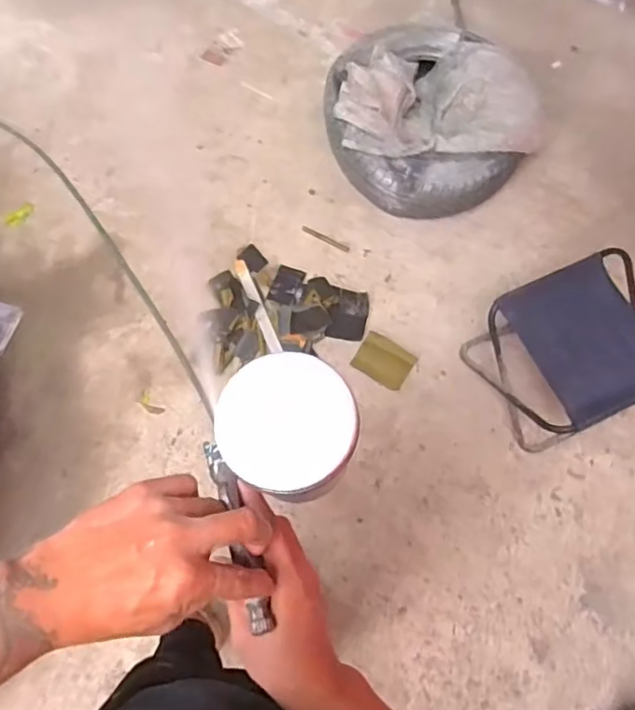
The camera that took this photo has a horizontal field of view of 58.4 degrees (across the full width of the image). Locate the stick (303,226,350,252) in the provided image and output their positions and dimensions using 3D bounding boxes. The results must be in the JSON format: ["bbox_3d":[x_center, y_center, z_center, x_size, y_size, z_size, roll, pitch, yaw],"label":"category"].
[{"bbox_3d":[0.022,-0.313,1.535,0.143,0.008,0.018,29,76,10],"label":"stick"}]

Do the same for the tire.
[{"bbox_3d":[0.293,-0.629,1.537,0.488,0.208,0.498,0,73,-1],"label":"tire"}]

